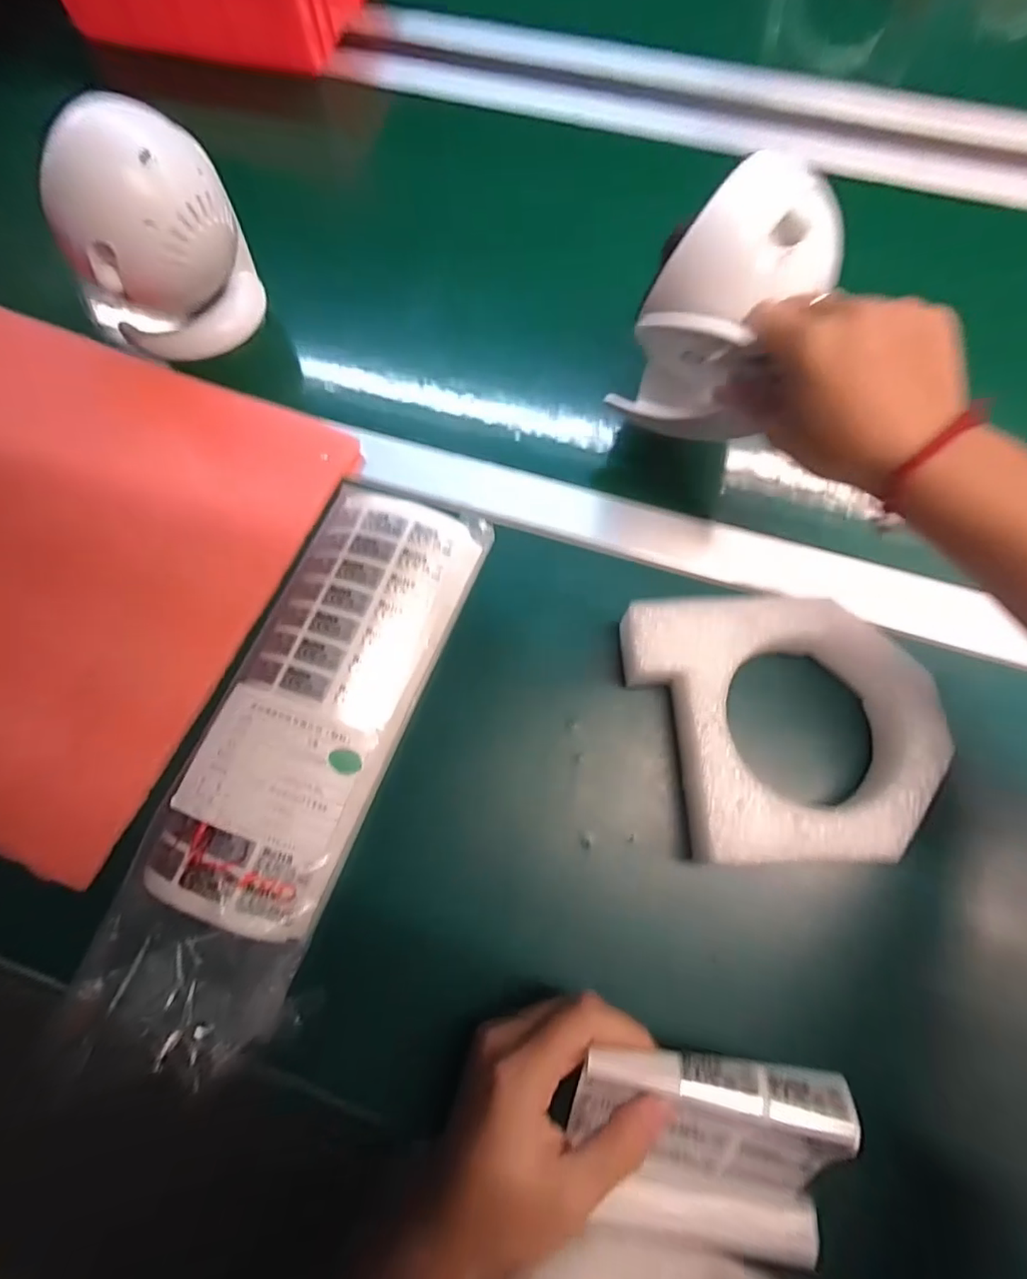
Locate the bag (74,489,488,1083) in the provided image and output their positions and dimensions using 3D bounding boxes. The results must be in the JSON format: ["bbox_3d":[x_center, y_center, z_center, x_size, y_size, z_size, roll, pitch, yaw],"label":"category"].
[{"bbox_3d":[-0.126,0.056,0.333,0.111,0.035,0.334,18,70,8],"label":"bag"}]

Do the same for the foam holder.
[{"bbox_3d":[0.151,0.047,0.319,0.165,0.031,0.145,-1,71,0],"label":"foam holder"}]

